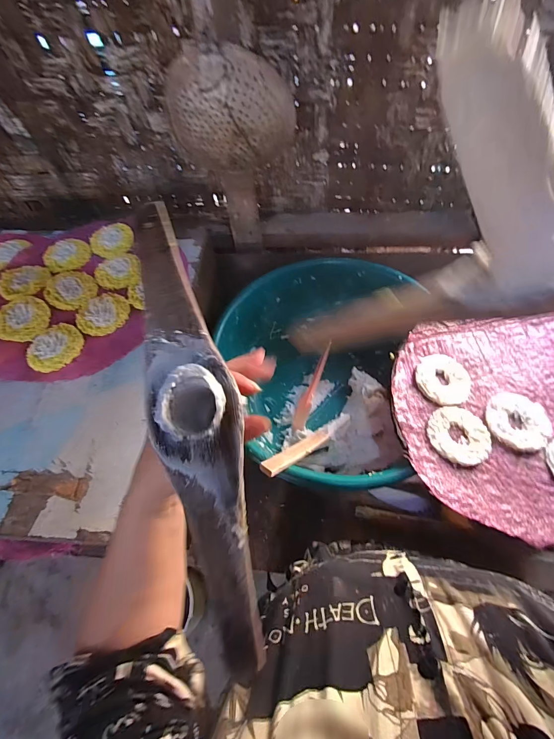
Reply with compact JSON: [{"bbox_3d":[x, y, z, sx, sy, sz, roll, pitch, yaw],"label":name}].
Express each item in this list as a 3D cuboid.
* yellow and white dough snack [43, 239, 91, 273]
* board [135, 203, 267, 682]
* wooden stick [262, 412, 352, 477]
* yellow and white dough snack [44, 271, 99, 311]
[{"bbox_3d":[-0.379,-0.208,0.583,0.076,0.006,0.087,-36,65,-16],"label":"yellow and white dough snack"},{"bbox_3d":[-0.055,0.023,0.213,0.055,0.014,0.294,-15,77,-5],"label":"board"},{"bbox_3d":[0.062,0.113,0.521,0.025,0.012,0.250,42,31,23],"label":"wooden stick"},{"bbox_3d":[-0.345,-0.134,0.541,0.087,0.012,0.072,28,66,18],"label":"yellow and white dough snack"}]

